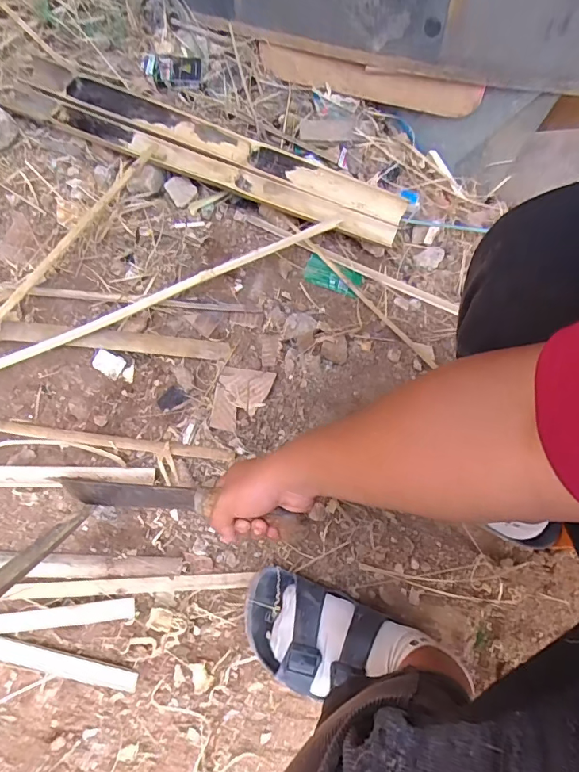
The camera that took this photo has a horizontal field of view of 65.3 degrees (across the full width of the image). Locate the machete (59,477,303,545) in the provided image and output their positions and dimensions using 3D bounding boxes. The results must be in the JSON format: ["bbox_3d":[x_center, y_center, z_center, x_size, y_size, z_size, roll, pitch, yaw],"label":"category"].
[{"bbox_3d":[-0.137,0.134,0.522,0.327,0.033,0.035,1,65,24],"label":"machete"}]

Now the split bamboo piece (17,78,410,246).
[{"bbox_3d":[-0.137,-0.412,0.789,0.686,0.029,0.126,22,67,5],"label":"split bamboo piece"}]

